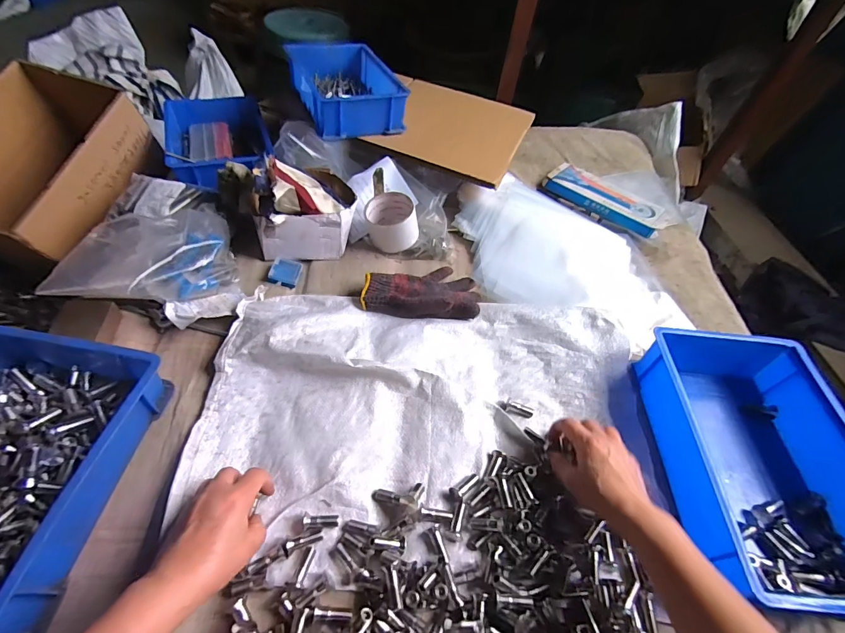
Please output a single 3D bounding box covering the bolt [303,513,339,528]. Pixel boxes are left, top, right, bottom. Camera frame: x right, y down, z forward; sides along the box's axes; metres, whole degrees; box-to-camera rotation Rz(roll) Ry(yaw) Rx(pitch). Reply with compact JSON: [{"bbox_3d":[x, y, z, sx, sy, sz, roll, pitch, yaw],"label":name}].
[{"bbox_3d":[-0.103,0.207,0.407,0.036,0.012,0.015,12,45,-20],"label":"bolt"}]

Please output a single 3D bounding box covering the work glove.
[{"bbox_3d":[0.000,-0.044,0.602,0.171,0.031,0.106,2,51,-6],"label":"work glove"}]

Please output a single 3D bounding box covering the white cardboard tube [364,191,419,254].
[{"bbox_3d":[-0.052,-0.158,0.674,0.075,0.069,0.082,-18,55,-21],"label":"white cardboard tube"}]

